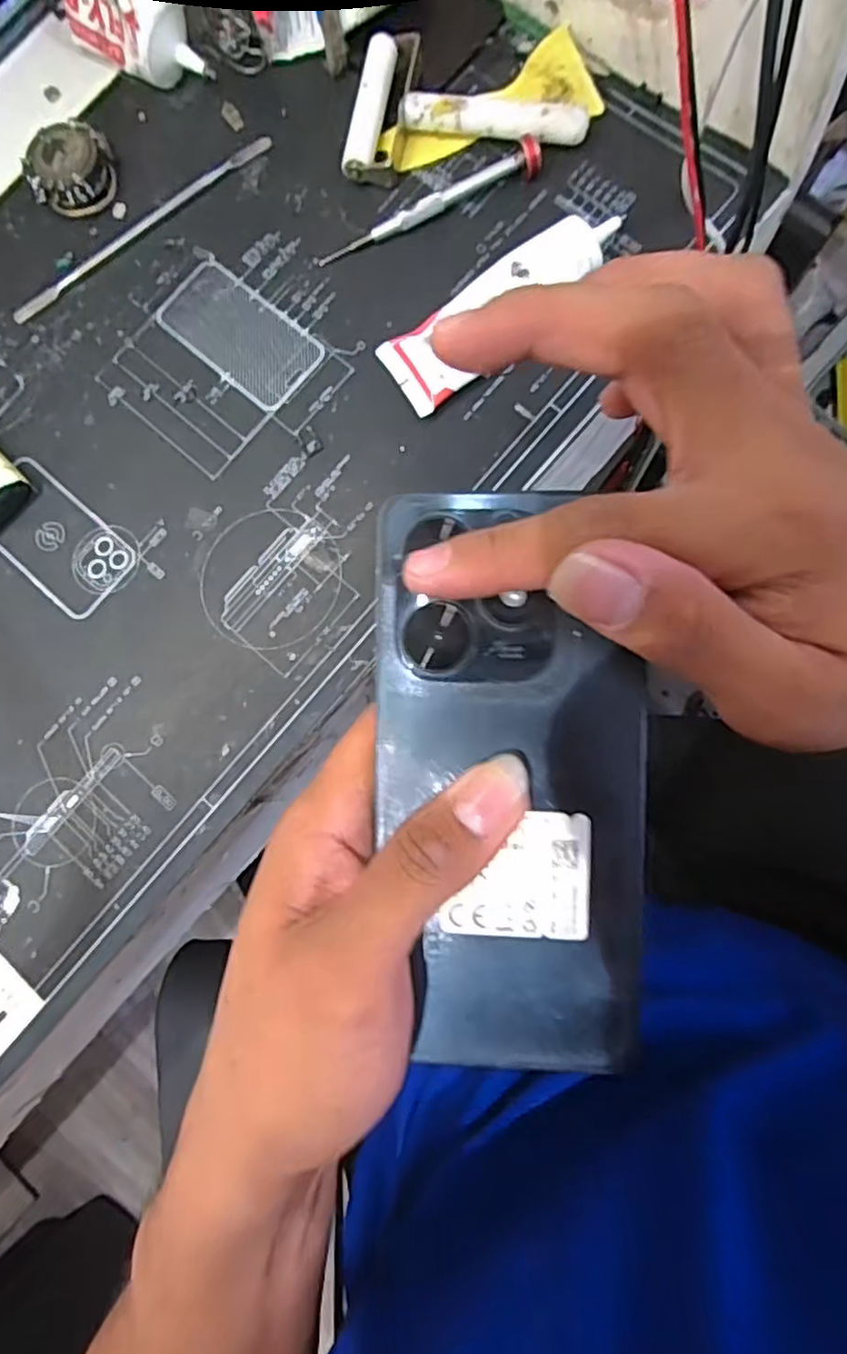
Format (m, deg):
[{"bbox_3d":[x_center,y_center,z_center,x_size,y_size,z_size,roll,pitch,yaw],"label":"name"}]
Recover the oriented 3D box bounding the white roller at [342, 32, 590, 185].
[{"bbox_3d":[0.021,-0.299,0.346,0.122,0.022,0.067,0,83,4],"label":"white roller"}]

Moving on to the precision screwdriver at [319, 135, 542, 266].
[{"bbox_3d":[0.002,-0.247,0.342,0.120,0.018,0.015,-19,82,2],"label":"precision screwdriver"}]

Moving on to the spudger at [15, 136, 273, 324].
[{"bbox_3d":[-0.155,-0.247,0.363,0.167,0.005,0.013,-34,82,0],"label":"spudger"}]

